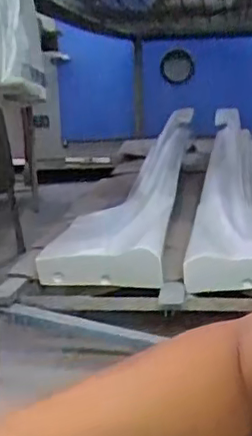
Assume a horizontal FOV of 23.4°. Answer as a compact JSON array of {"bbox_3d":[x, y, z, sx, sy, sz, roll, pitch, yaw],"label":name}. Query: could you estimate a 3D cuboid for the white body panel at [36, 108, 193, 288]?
[{"bbox_3d":[0.028,-0.099,1.725,0.252,0.254,1.133,2,13,8],"label":"white body panel"}]

